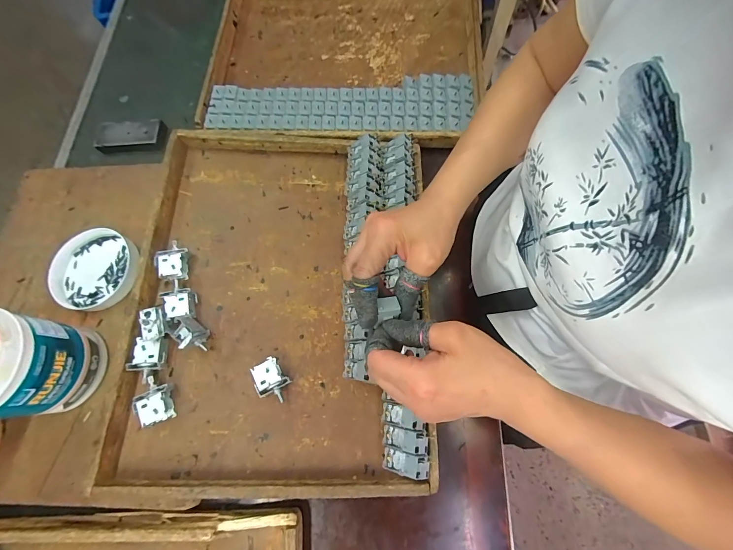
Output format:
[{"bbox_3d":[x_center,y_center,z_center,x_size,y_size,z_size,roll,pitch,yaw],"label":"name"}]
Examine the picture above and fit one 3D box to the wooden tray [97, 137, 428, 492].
[{"bbox_3d":[-0.128,0.016,0.448,0.418,0.050,0.500,0,71,2],"label":"wooden tray"}]

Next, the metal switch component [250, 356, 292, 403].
[{"bbox_3d":[-0.121,0.137,0.414,0.038,0.025,0.053,-33,73,-7],"label":"metal switch component"}]

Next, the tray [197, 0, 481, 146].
[{"bbox_3d":[-0.041,-0.427,0.619,0.503,0.036,0.407,4,72,5],"label":"tray"}]

